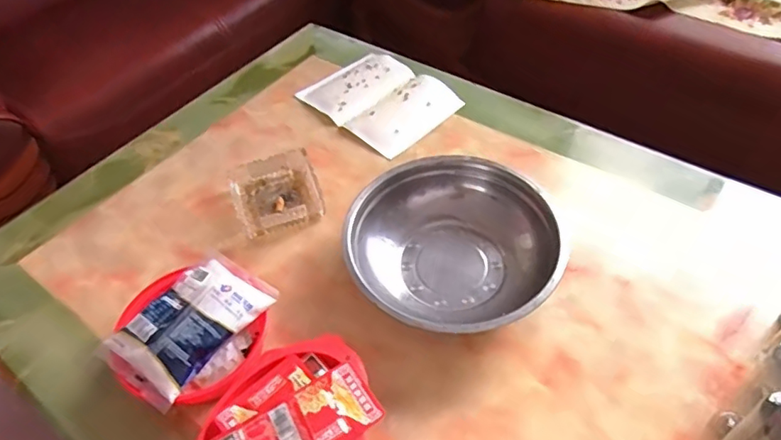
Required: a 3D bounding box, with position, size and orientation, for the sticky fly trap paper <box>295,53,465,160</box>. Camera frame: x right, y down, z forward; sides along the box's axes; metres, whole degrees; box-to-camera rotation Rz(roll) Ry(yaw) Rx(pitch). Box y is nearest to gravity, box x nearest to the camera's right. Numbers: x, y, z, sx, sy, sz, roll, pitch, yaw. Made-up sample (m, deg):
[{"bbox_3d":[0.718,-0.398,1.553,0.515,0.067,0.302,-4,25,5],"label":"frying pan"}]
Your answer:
[{"bbox_3d":[-0.016,-0.209,0.937,0.181,0.016,0.225,-39,58,-25],"label":"sticky fly trap paper"}]

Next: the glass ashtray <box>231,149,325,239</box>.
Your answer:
[{"bbox_3d":[-0.166,-0.037,0.796,0.116,0.031,0.131,-16,51,-9],"label":"glass ashtray"}]

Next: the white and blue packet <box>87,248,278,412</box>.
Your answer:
[{"bbox_3d":[-0.224,0.111,0.608,0.110,0.031,0.167,29,58,25],"label":"white and blue packet"}]

